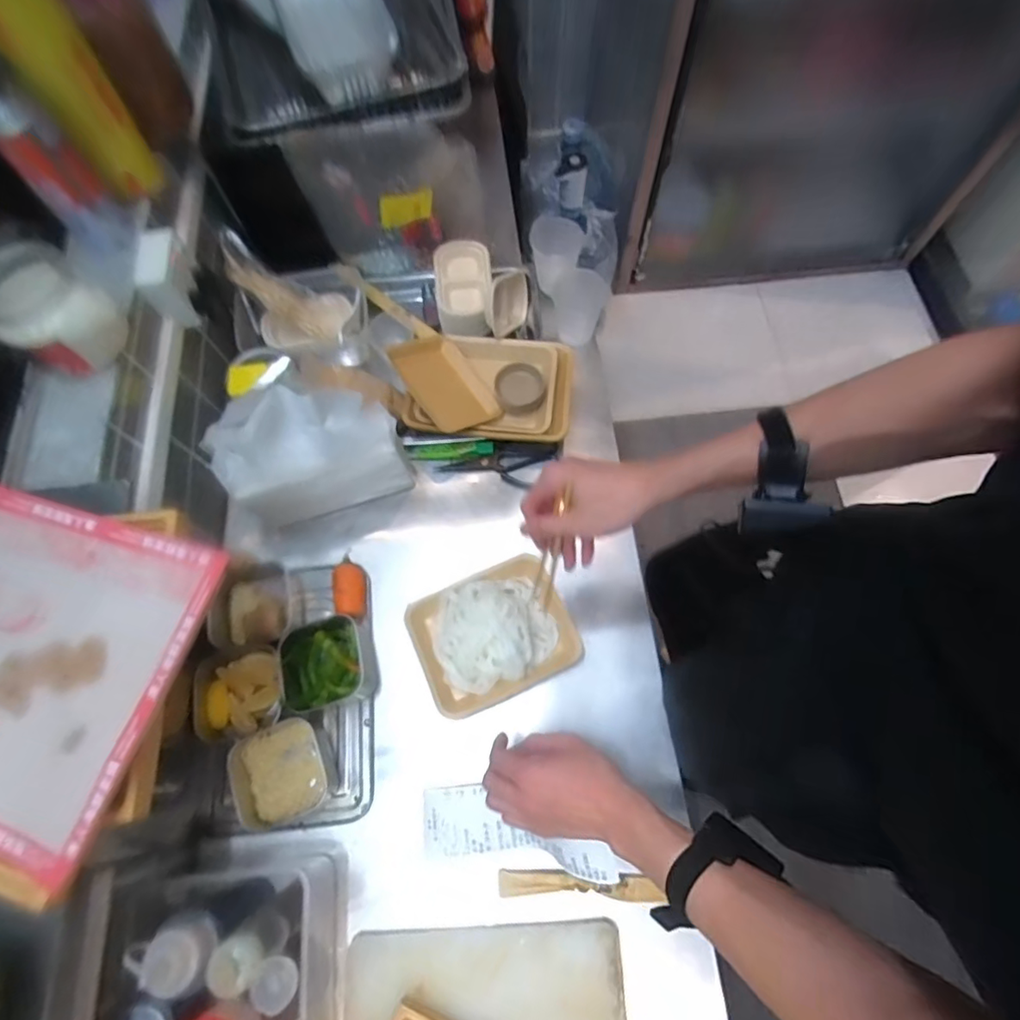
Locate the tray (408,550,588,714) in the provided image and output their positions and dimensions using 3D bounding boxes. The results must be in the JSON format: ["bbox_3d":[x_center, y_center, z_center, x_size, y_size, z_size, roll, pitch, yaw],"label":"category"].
[{"bbox_3d":[-0.024,0.161,0.748,0.207,0.066,0.164,-24,70,-7],"label":"tray"}]

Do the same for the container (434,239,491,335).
[{"bbox_3d":[-0.080,-0.371,0.938,0.094,0.046,0.181,-5,69,1],"label":"container"}]

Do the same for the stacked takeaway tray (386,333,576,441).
[{"bbox_3d":[-0.041,-0.194,0.866,0.266,0.084,0.182,6,69,5],"label":"stacked takeaway tray"}]

